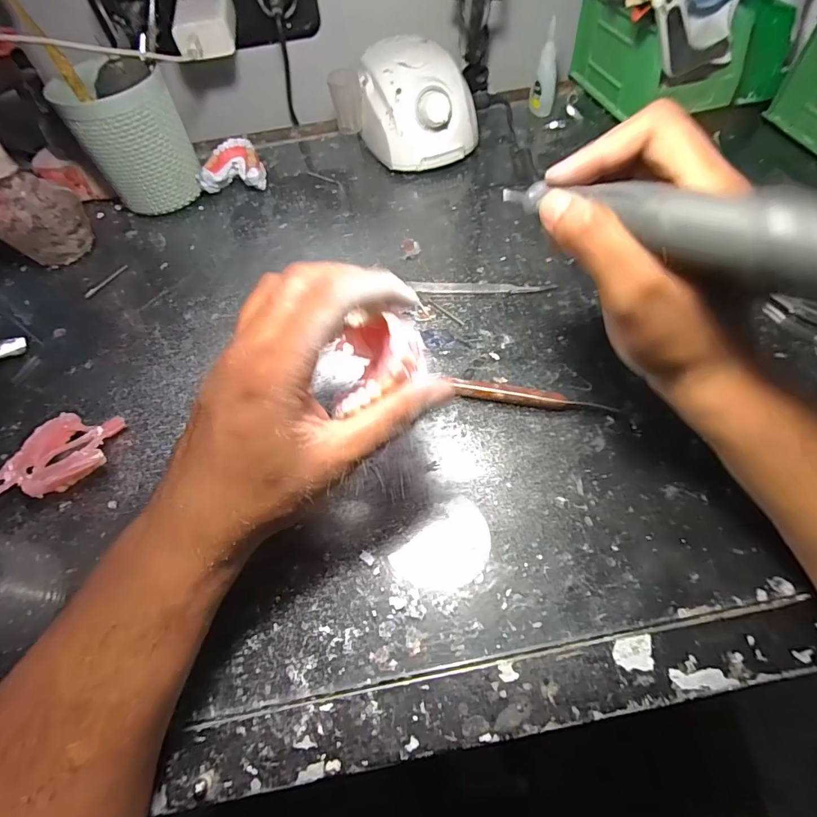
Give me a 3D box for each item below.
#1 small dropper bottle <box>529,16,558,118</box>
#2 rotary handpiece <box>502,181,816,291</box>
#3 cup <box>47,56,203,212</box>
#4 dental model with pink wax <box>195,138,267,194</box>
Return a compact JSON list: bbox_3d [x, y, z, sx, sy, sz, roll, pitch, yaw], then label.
[{"bbox_3d":[0.153,-0.373,0.488,0.027,0.084,0.020,10,59,10],"label":"small dropper bottle"},{"bbox_3d":[0.105,-0.073,0.171,0.023,0.026,0.169,-36,44,-17],"label":"rotary handpiece"},{"bbox_3d":[-0.266,-0.263,0.434,0.093,0.116,0.089,-24,59,-11],"label":"cup"},{"bbox_3d":[-0.187,-0.256,0.470,0.066,0.036,0.051,-6,58,0],"label":"dental model with pink wax"}]

